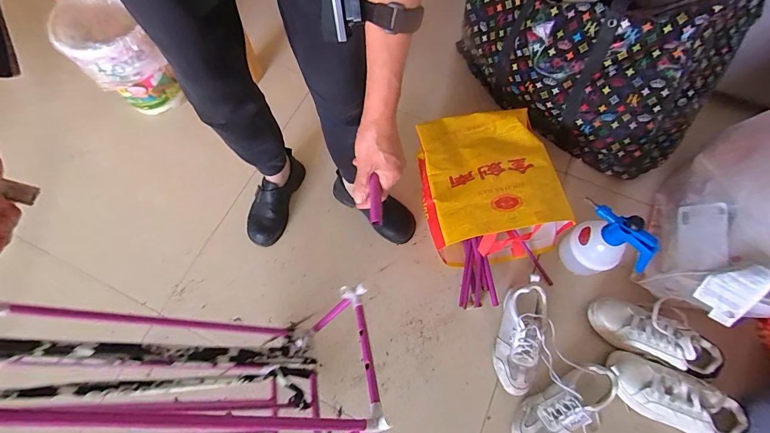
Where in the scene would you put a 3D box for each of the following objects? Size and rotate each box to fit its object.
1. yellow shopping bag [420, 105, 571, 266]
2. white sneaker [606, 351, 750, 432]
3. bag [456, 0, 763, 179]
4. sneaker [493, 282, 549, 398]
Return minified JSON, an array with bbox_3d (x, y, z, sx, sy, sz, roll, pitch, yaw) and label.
[{"bbox_3d":[0.241,-0.087,0.951,0.309,0.199,0.368,-10,68,-3],"label":"yellow shopping bag"},{"bbox_3d":[0.616,0.391,0.818,0.277,0.082,0.107,29,71,12],"label":"white sneaker"},{"bbox_3d":[0.539,-0.450,0.993,0.663,0.417,0.416,38,74,15],"label":"bag"},{"bbox_3d":[0.308,0.279,0.869,0.095,0.076,0.231,17,70,8],"label":"sneaker"}]

